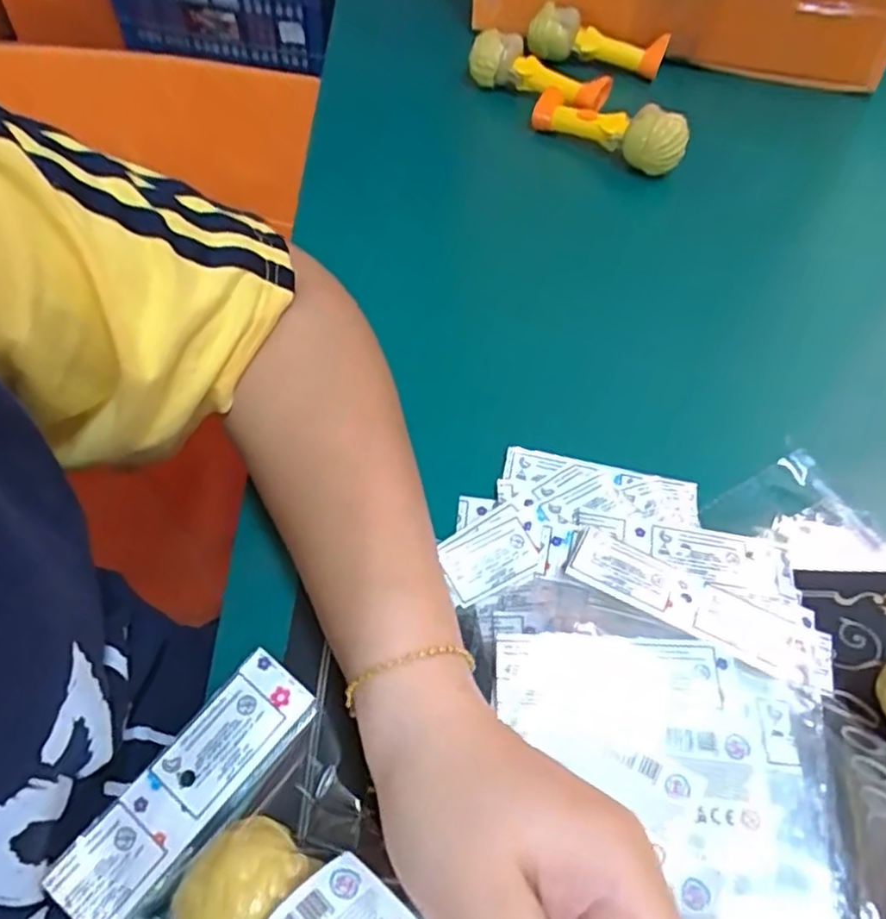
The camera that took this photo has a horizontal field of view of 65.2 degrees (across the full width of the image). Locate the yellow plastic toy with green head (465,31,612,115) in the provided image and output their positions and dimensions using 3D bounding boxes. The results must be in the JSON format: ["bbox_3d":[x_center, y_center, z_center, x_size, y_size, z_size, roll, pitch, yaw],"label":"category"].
[{"bbox_3d":[0.079,-0.325,0.579,0.125,0.038,0.041,37,61,23],"label":"yellow plastic toy with green head"}]

